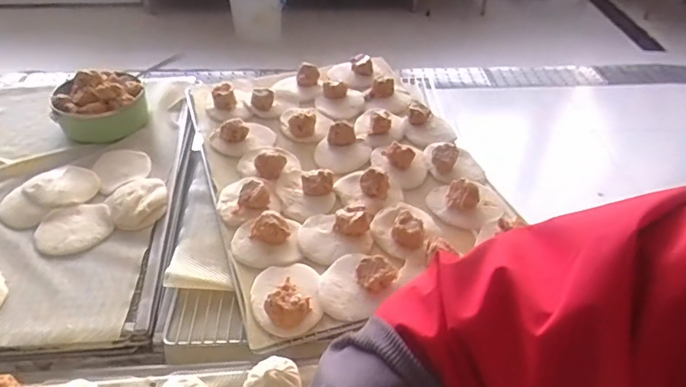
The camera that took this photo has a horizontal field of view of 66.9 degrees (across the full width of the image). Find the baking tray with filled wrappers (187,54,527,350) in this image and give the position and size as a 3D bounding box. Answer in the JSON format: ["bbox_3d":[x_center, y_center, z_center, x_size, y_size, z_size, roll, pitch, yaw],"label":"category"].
[{"bbox_3d":[-0.005,-0.057,0.793,0.381,0.044,0.558,-12,43,-15],"label":"baking tray with filled wrappers"}]

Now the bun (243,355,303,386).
[{"bbox_3d":[-0.068,0.187,0.507,0.058,0.041,0.049,-25,48,-27],"label":"bun"}]

